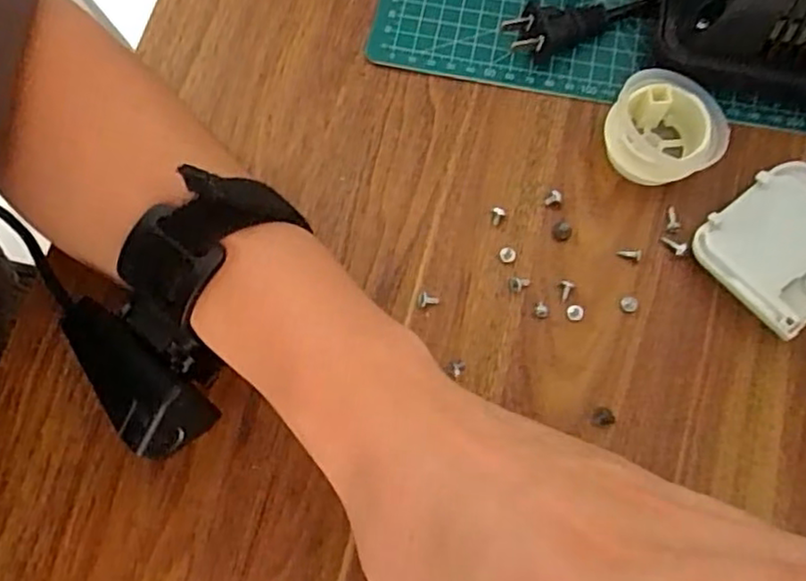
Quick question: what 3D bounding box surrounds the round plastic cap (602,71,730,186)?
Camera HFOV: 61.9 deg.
[{"bbox_3d":[0.121,-0.074,0.313,0.051,0.025,0.050,-1,74,2],"label":"round plastic cap"}]

